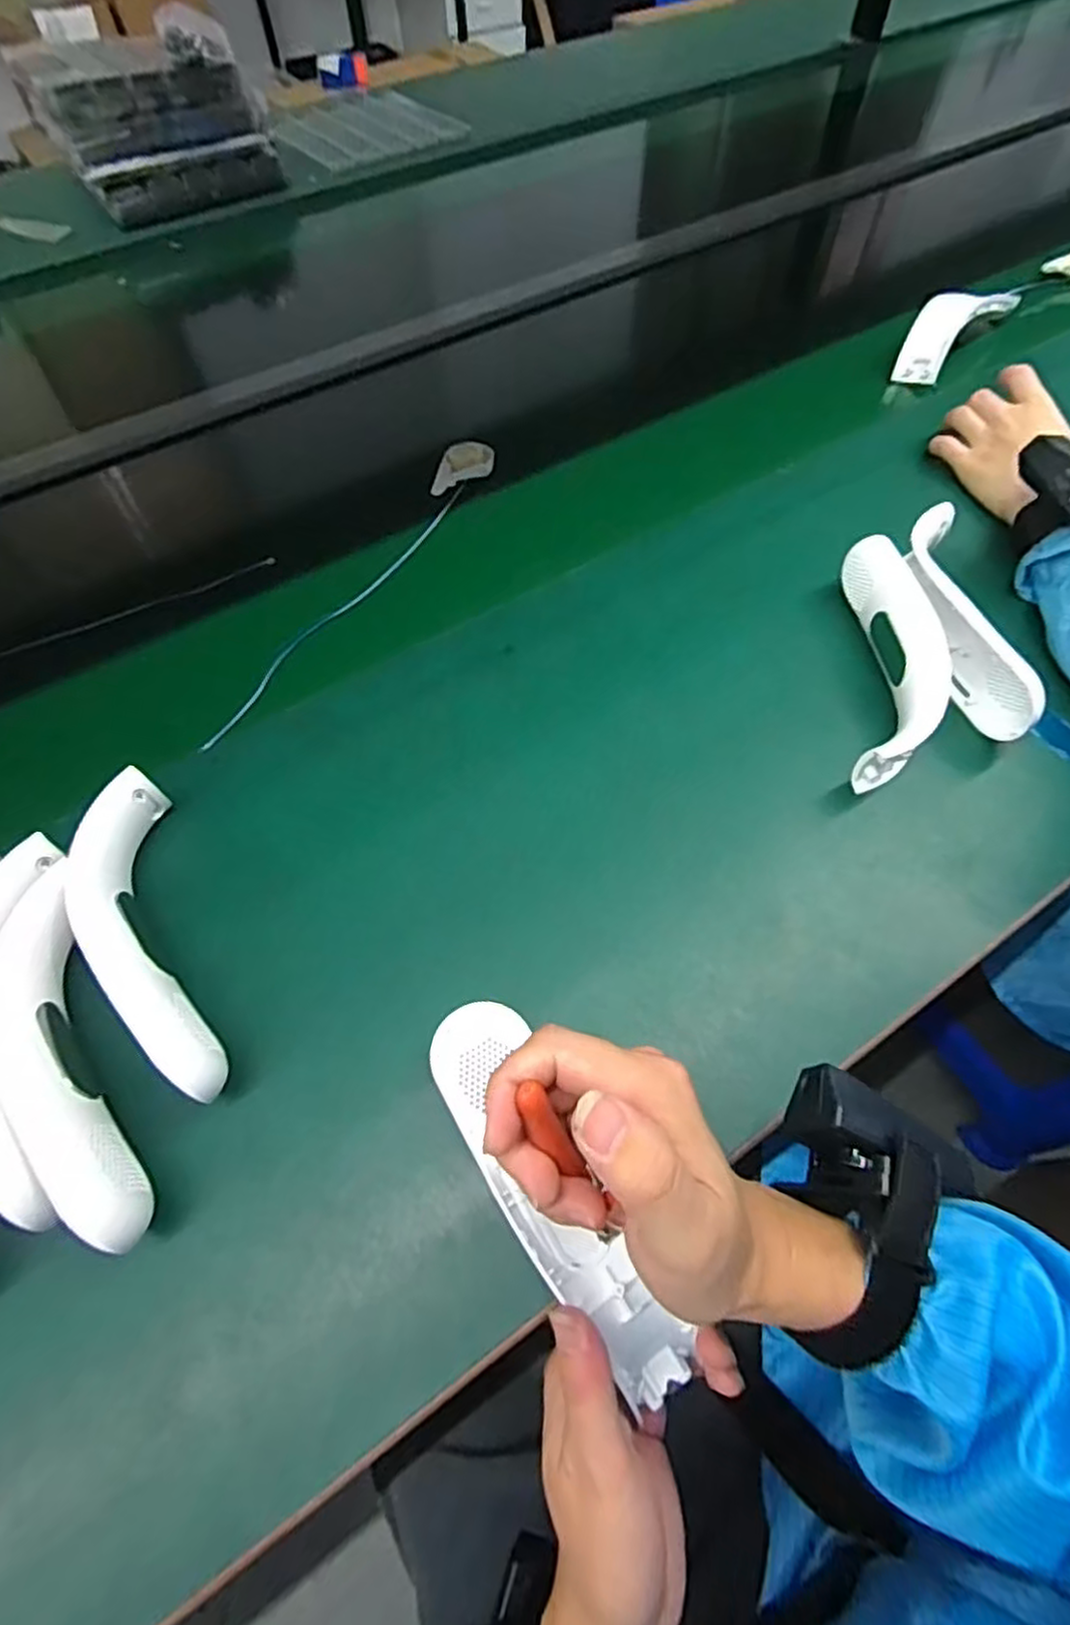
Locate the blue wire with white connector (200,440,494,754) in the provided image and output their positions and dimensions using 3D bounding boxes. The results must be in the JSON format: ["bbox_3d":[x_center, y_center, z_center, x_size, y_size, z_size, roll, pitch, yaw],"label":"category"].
[{"bbox_3d":[-0.134,-0.193,0.542,0.043,0.011,0.381,21,62,14],"label":"blue wire with white connector"}]

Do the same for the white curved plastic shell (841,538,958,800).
[{"bbox_3d":[0.244,-0.109,0.455,0.048,0.051,0.190,8,60,7],"label":"white curved plastic shell"}]

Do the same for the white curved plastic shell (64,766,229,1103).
[{"bbox_3d":[-0.216,0.066,0.364,0.047,0.050,0.196,-24,61,-12],"label":"white curved plastic shell"}]

